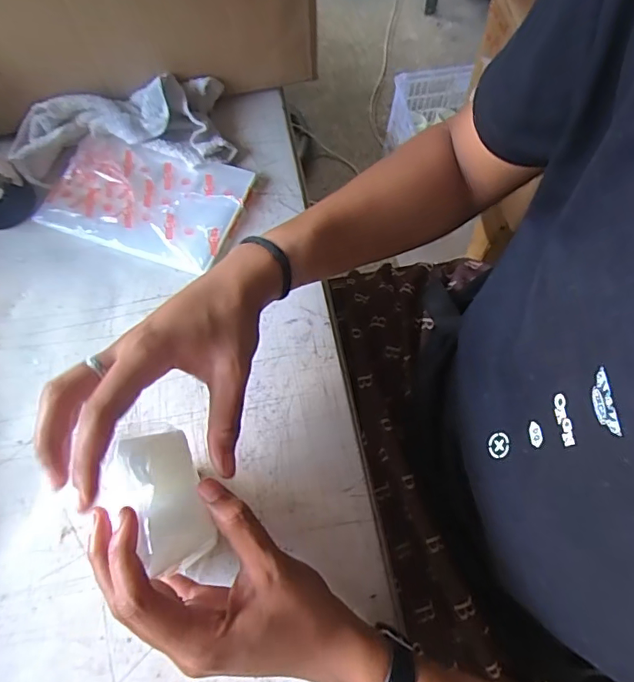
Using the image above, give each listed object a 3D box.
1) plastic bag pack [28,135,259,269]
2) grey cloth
[{"bbox_3d":[-0.162,-0.134,0.457,0.182,0.020,0.109,18,68,9],"label":"plastic bag pack"},{"bbox_3d":[-0.190,-0.202,0.466,0.212,0.040,0.087,-6,67,-2],"label":"grey cloth"}]

